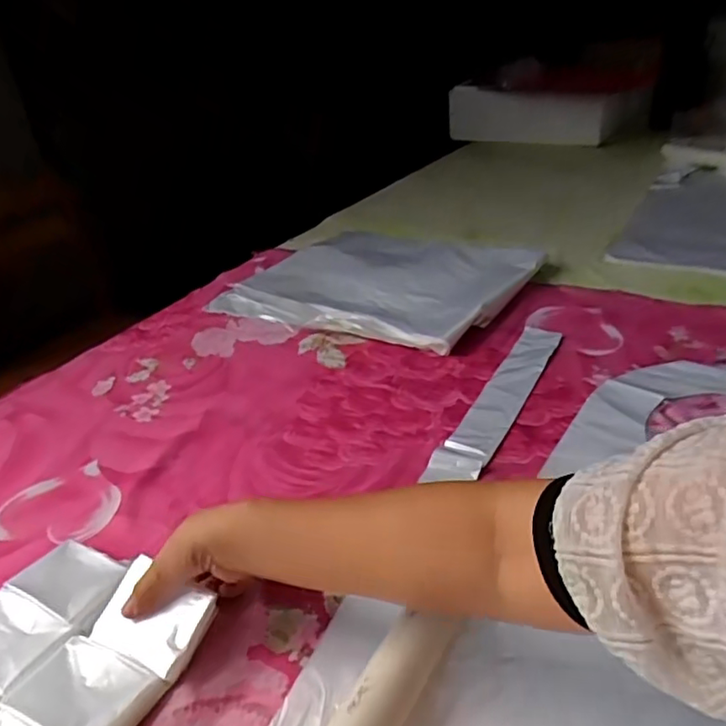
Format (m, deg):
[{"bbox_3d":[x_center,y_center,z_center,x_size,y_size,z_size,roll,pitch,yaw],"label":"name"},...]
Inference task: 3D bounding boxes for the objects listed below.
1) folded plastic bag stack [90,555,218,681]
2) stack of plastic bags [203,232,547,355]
[{"bbox_3d":[-0.161,0.194,0.458,0.088,0.015,0.064,14,63,30],"label":"folded plastic bag stack"},{"bbox_3d":[0.016,-0.139,0.997,0.469,0.027,0.361,15,48,28],"label":"stack of plastic bags"}]

